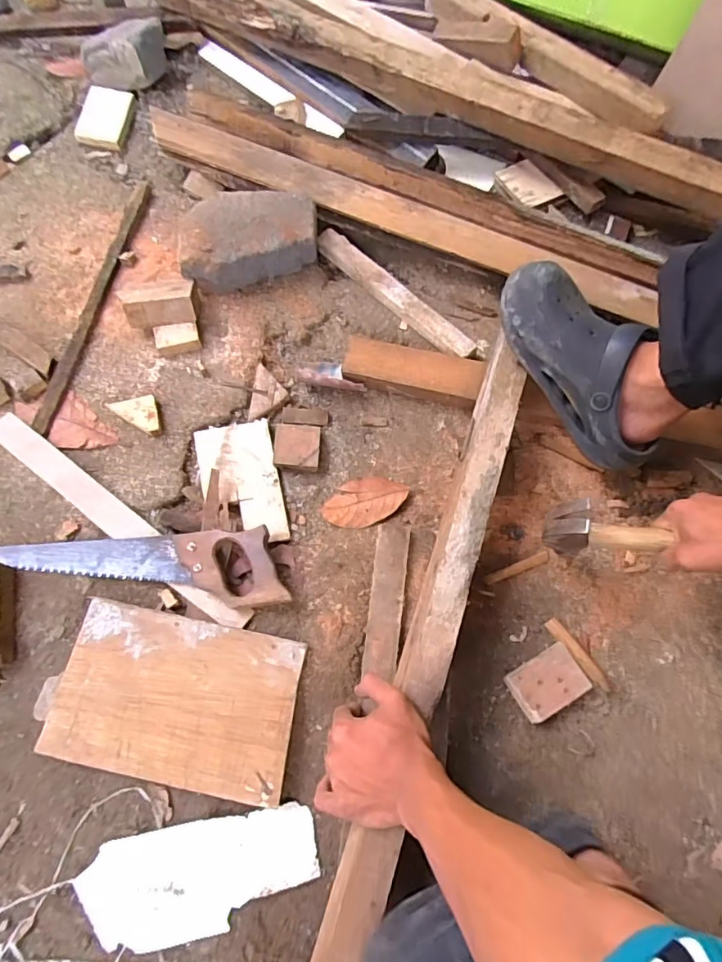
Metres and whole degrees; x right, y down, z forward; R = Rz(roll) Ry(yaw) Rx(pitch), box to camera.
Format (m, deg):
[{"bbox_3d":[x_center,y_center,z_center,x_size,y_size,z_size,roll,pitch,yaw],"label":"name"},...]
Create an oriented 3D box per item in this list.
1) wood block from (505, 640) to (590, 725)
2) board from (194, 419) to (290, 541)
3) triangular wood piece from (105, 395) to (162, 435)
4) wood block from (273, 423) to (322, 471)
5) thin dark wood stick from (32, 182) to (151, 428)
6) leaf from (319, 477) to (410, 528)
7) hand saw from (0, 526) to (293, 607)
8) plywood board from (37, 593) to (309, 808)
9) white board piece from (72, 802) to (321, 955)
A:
[{"bbox_3d":[0.213,0.230,0.590,0.083,0.026,0.056,-27,73,-9],"label":"wood block"},{"bbox_3d":[-0.162,0.000,0.690,0.100,0.012,0.174,-12,71,-5],"label":"board"},{"bbox_3d":[-0.304,-0.100,0.709,0.081,0.022,0.045,31,73,10],"label":"triangular wood piece"},{"bbox_3d":[-0.087,-0.050,0.705,0.060,0.019,0.064,2,70,0],"label":"wood block"},{"bbox_3d":[-0.397,-0.279,0.778,0.023,0.017,0.460,10,71,3],"label":"thin dark wood stick"},{"bbox_3d":[0.005,0.027,0.680,0.111,0.014,0.063,-17,71,-6],"label":"leaf"},{"bbox_3d":[-0.293,0.089,0.633,0.411,0.033,0.085,6,70,2],"label":"hand saw"},{"bbox_3d":[-0.207,0.245,0.584,0.263,0.015,0.169,11,71,4],"label":"plywood board"},{"bbox_3d":[-0.164,0.410,0.539,0.233,0.011,0.102,-9,70,-12],"label":"white board piece"}]

